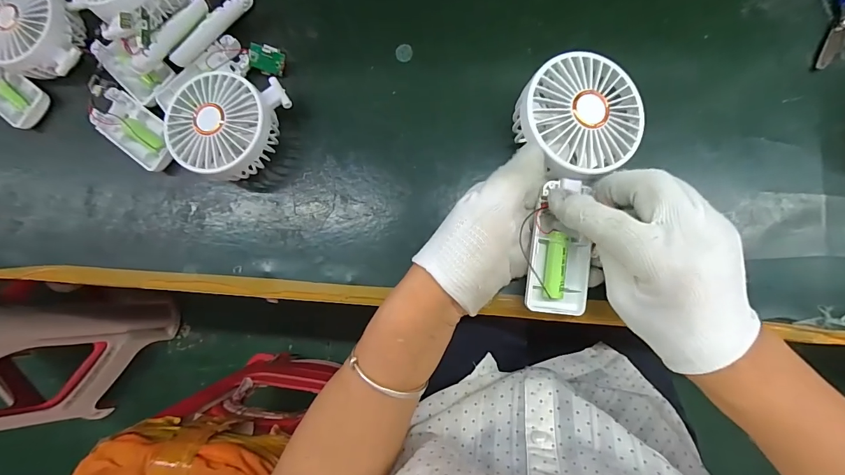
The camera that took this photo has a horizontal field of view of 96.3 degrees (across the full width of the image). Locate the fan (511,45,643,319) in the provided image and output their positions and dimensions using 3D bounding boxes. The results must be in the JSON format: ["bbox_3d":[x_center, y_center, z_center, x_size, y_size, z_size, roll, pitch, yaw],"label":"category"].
[{"bbox_3d":[0.108,-0.038,0.279,0.087,0.049,0.182,5,93,9],"label":"fan"}]

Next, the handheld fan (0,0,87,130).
[{"bbox_3d":[-0.398,-0.185,0.376,0.098,0.044,0.131,40,91,10],"label":"handheld fan"}]

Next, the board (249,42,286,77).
[{"bbox_3d":[-0.144,-0.164,0.349,0.032,0.008,0.024,14,107,-7],"label":"board"}]

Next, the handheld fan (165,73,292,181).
[{"bbox_3d":[-0.170,-0.100,0.335,0.088,0.048,0.099,24,88,10],"label":"handheld fan"}]

